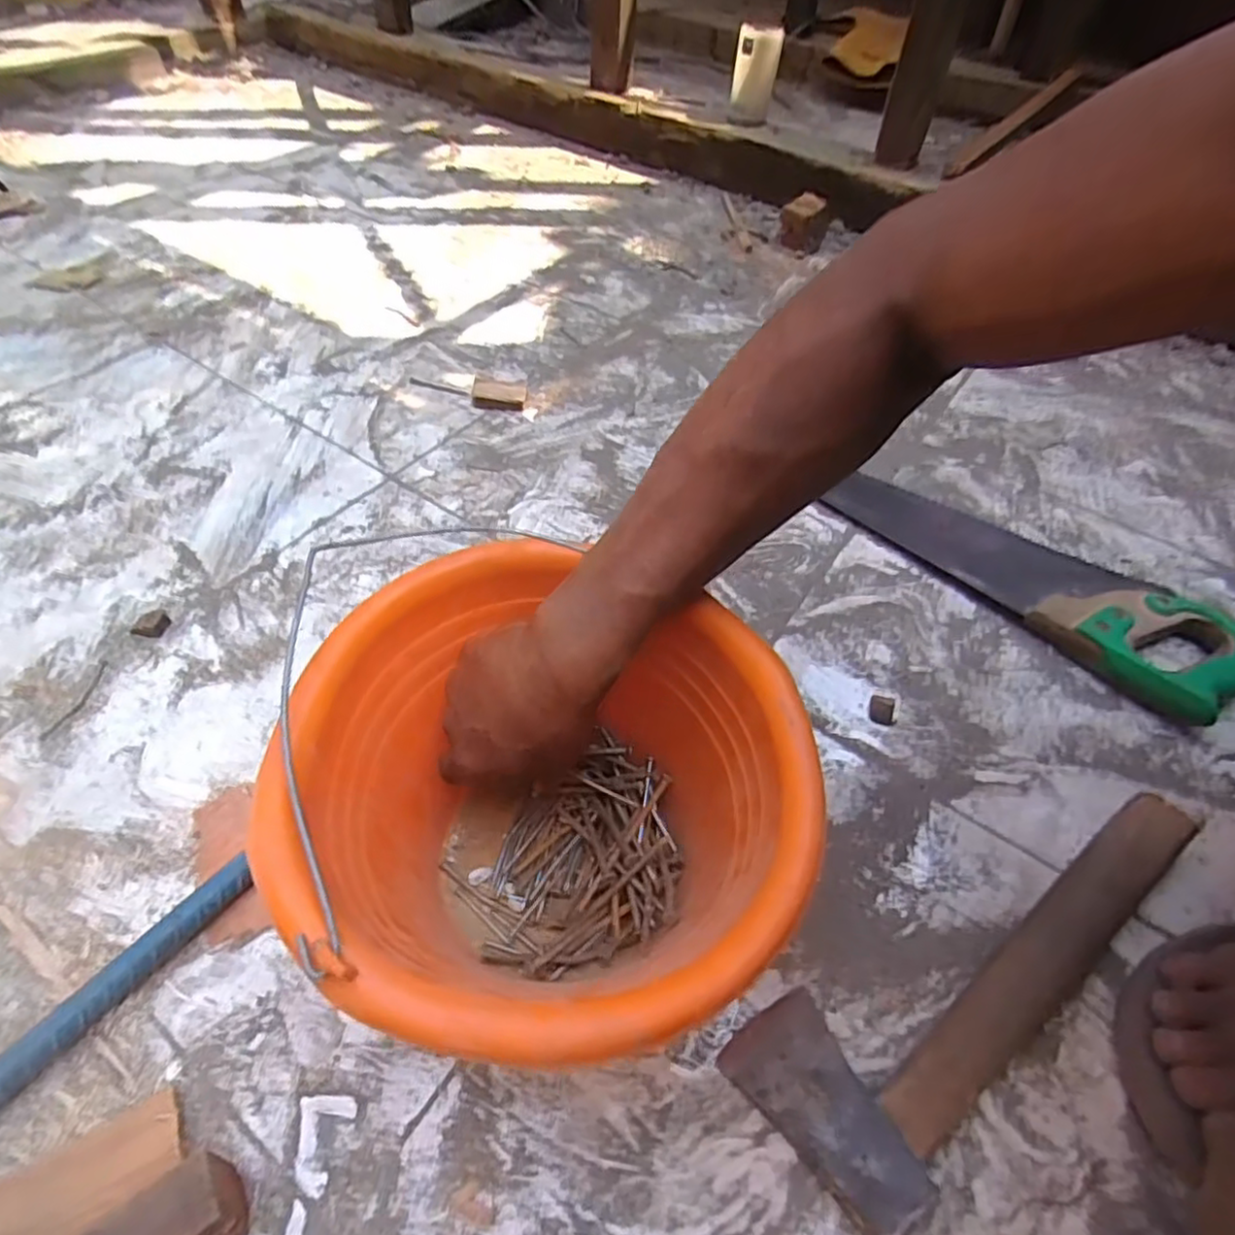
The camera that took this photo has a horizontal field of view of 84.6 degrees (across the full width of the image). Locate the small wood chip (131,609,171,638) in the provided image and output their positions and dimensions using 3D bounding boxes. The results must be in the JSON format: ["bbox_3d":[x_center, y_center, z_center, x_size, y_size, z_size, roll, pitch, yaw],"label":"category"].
[{"bbox_3d":[-0.375,0.004,0.546,0.024,0.011,0.024,11,51,3],"label":"small wood chip"}]

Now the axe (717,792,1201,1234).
[{"bbox_3d":[0.224,0.199,0.417,0.334,0.041,0.105,-28,59,-25],"label":"axe"}]

